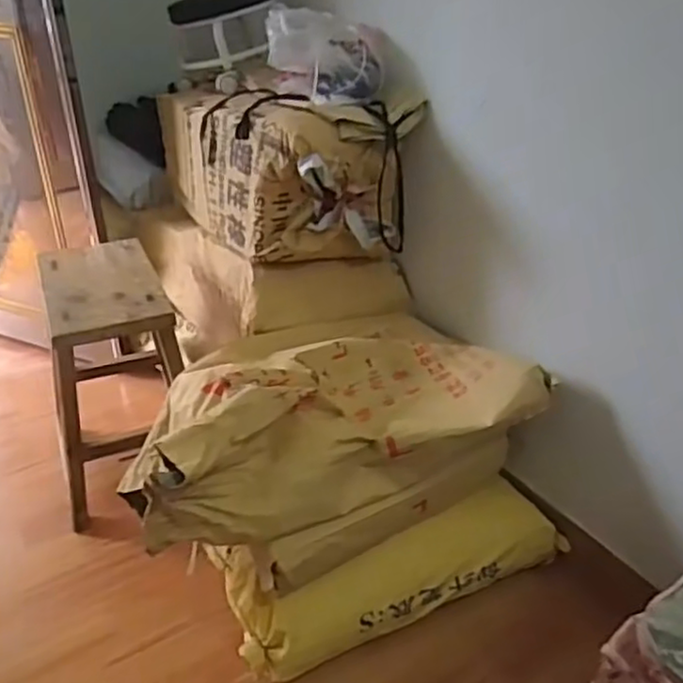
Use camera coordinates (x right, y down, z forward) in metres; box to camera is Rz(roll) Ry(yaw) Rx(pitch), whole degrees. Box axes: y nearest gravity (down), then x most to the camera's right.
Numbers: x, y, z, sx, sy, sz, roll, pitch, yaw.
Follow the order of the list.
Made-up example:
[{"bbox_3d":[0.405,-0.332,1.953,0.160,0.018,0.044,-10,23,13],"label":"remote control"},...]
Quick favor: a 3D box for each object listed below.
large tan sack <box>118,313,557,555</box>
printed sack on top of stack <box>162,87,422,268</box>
[{"bbox_3d":[-0.035,0.065,1.216,0.696,0.217,0.451,-16,36,-25],"label":"large tan sack"},{"bbox_3d":[-0.140,-0.425,1.578,0.361,0.298,0.668,-17,36,-27],"label":"printed sack on top of stack"}]

